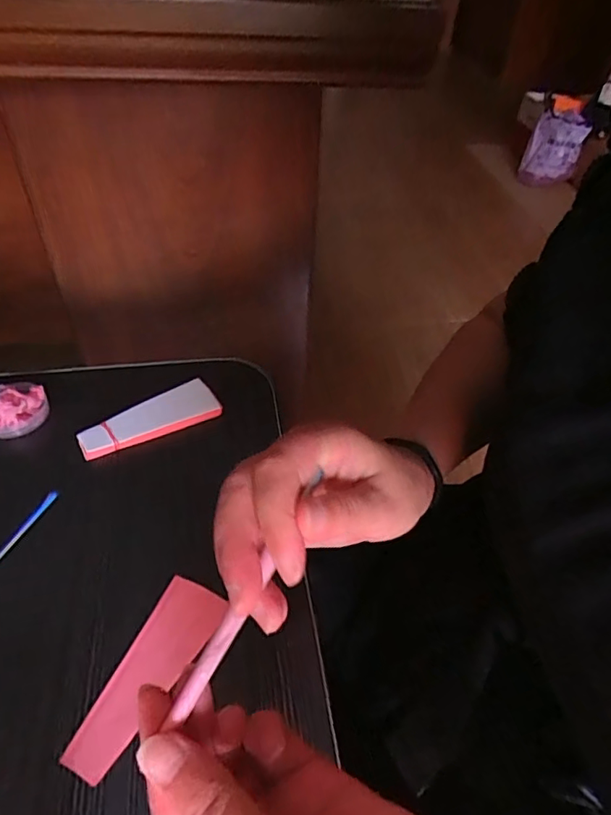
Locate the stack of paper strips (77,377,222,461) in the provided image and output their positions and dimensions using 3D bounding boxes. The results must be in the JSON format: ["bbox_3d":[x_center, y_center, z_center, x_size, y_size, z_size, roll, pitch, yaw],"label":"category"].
[{"bbox_3d":[-0.126,0.008,0.422,0.109,0.010,0.038,-20,50,-22],"label":"stack of paper strips"}]

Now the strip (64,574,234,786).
[{"bbox_3d":[-0.087,0.147,0.293,0.038,0.004,0.107,20,47,15],"label":"strip"}]

